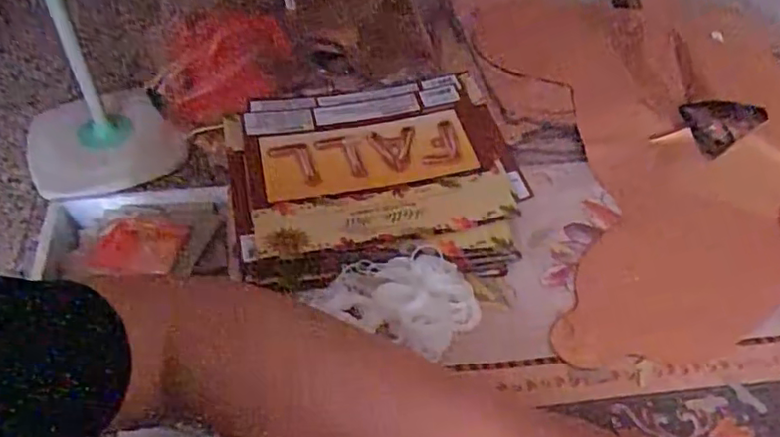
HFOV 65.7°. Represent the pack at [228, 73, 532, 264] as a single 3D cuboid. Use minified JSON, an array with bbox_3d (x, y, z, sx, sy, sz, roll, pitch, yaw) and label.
[{"bbox_3d":[-0.014,-0.051,0.501,0.222,0.027,0.178,-7,50,-8],"label":"pack"}]

